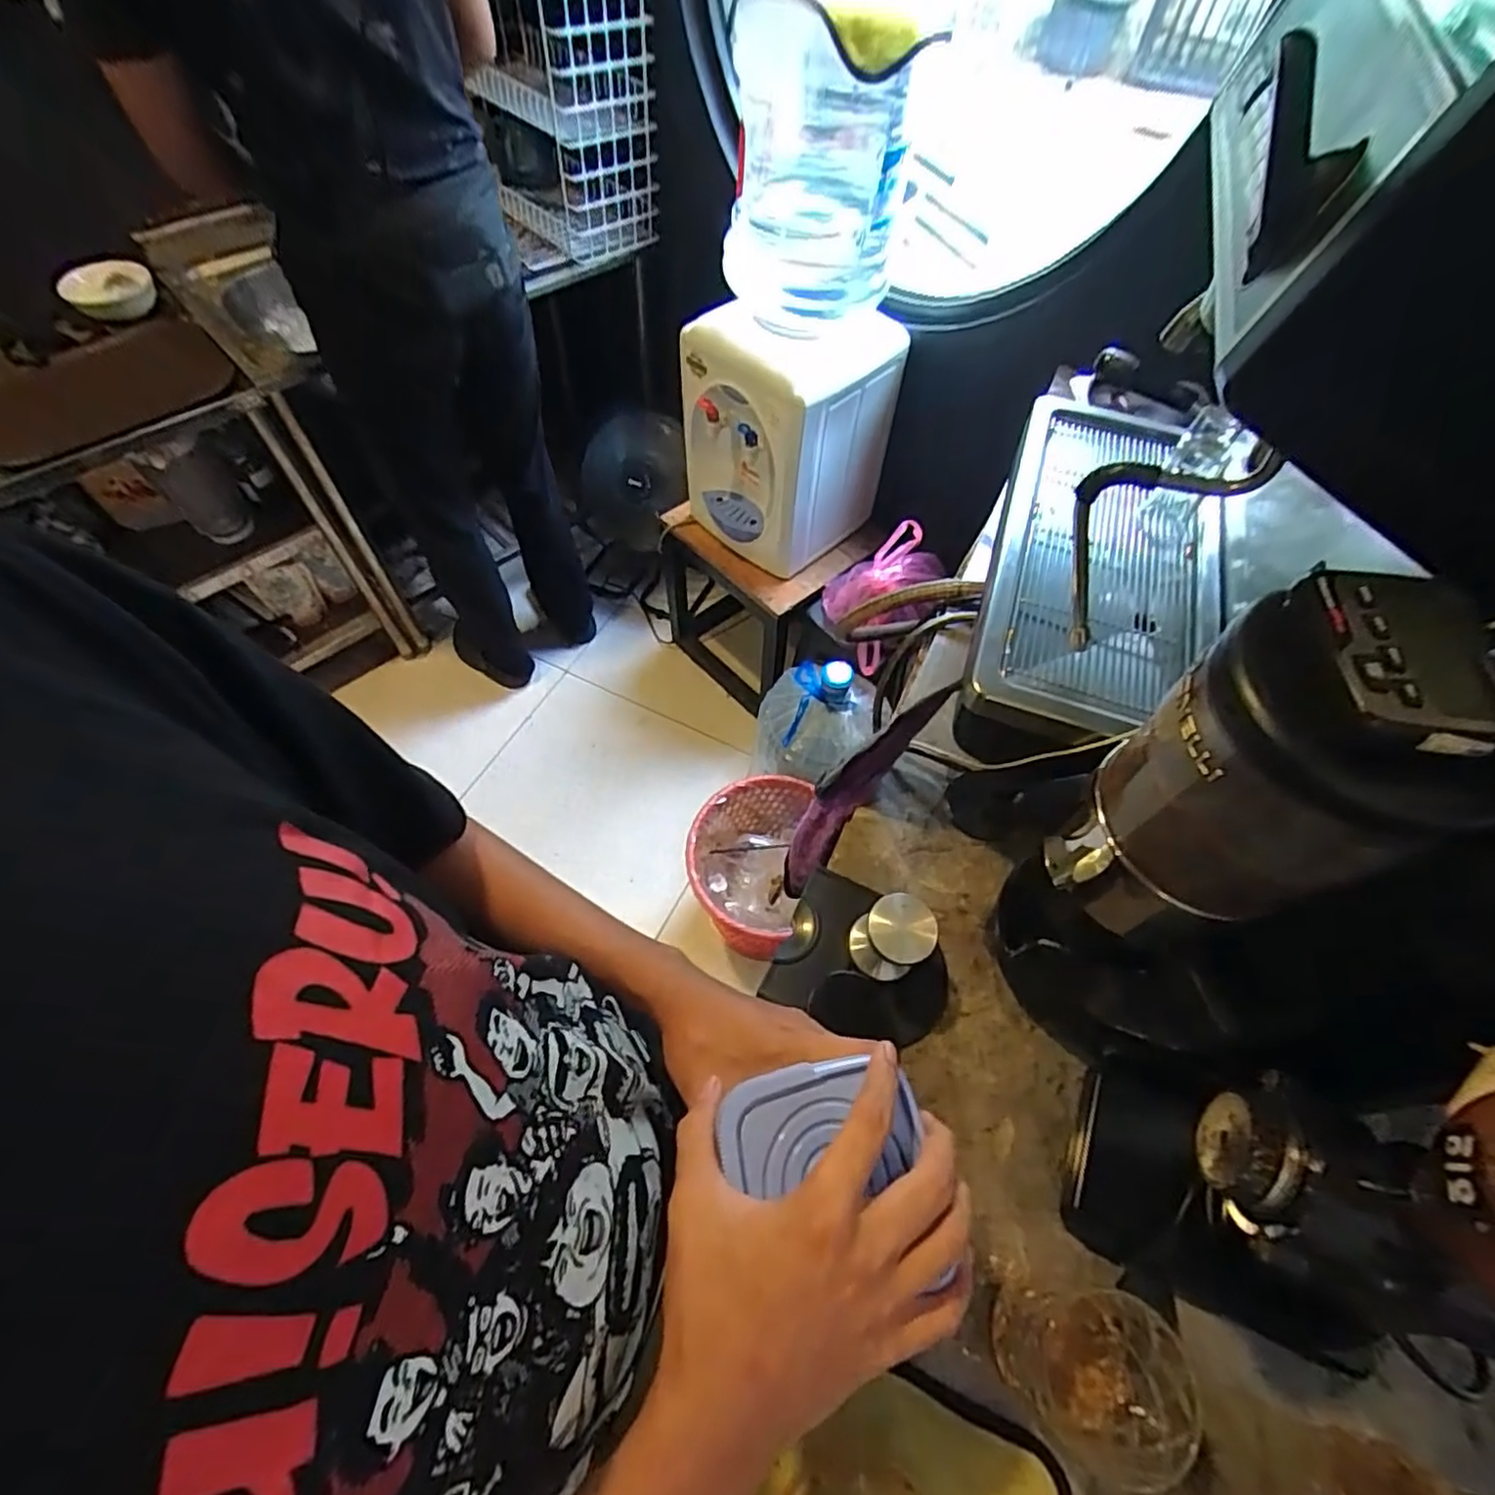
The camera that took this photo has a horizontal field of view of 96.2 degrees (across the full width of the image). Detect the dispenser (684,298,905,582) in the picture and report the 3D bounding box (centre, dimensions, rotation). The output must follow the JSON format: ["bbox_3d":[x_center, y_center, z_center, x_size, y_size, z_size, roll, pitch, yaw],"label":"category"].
[{"bbox_3d":[0.068,-0.638,1.361,0.341,0.438,0.284,36,64,18],"label":"dispenser"}]

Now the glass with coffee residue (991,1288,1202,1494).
[{"bbox_3d":[0.212,0.381,0.404,0.095,0.091,0.081,0,59,-2],"label":"glass with coffee residue"}]

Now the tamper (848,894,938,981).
[{"bbox_3d":[0.111,0.152,0.532,0.055,0.096,0.047,31,63,16],"label":"tamper"}]

